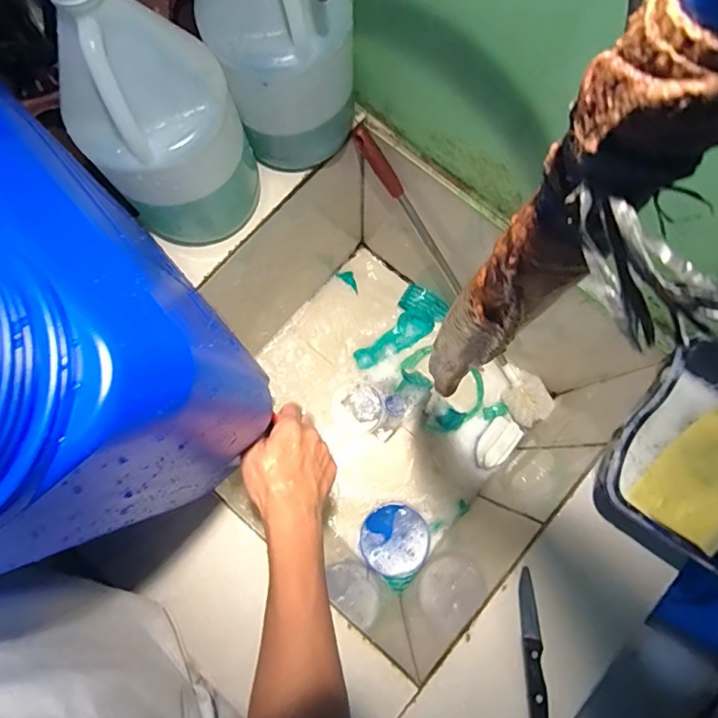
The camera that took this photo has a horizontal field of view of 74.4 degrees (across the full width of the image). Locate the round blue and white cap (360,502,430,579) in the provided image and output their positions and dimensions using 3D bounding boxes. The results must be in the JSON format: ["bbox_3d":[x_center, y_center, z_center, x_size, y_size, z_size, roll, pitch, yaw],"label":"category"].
[{"bbox_3d":[0.064,0.319,0.836,0.114,0.022,0.120,0,79,0],"label":"round blue and white cap"}]

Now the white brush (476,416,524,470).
[{"bbox_3d":[0.249,0.154,0.852,0.060,0.051,0.097,35,81,6],"label":"white brush"}]

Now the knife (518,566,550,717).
[{"bbox_3d":[0.182,0.312,0.487,0.023,0.019,0.171,-3,79,0],"label":"knife"}]

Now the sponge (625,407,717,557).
[{"bbox_3d":[0.351,0.112,0.471,0.147,0.089,0.027,-39,113,-6],"label":"sponge"}]

